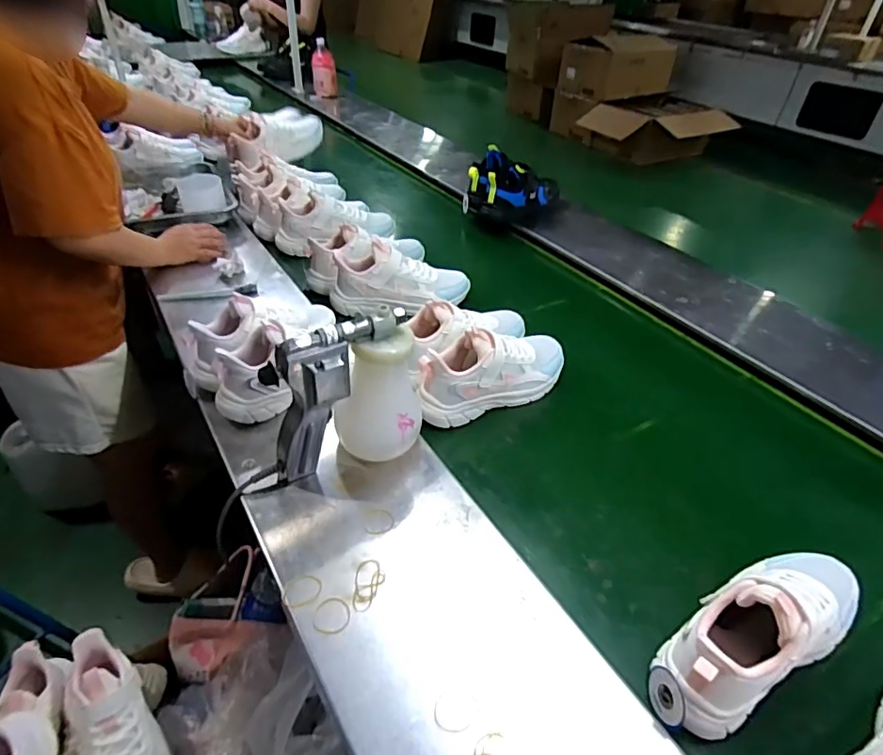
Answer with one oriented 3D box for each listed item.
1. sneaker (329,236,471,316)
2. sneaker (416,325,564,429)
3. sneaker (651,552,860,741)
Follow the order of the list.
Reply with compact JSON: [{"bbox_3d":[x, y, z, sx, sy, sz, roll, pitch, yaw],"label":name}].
[{"bbox_3d":[-0.076,-0.180,0.996,0.252,0.107,0.086,3,37,0],"label":"sneaker"},{"bbox_3d":[0.085,-0.016,0.811,0.260,0.111,0.077,-17,42,-22],"label":"sneaker"},{"bbox_3d":[0.313,0.231,0.523,0.255,0.126,0.093,-18,43,-23],"label":"sneaker"}]

